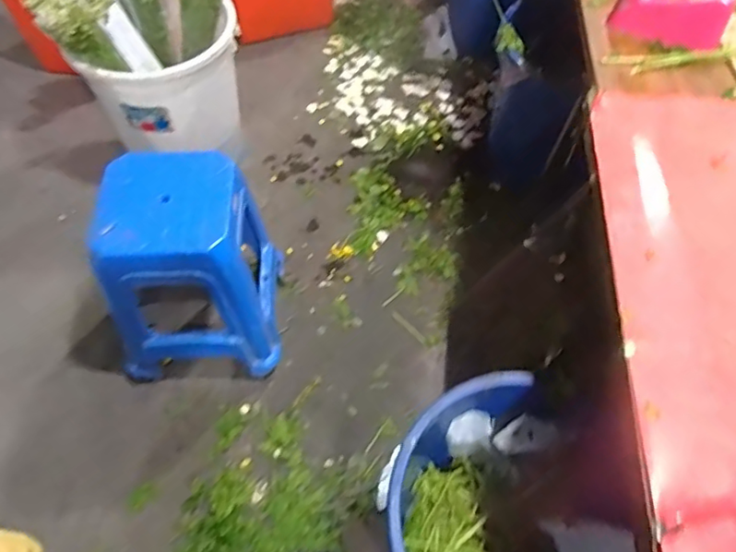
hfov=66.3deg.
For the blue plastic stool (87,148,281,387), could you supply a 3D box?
[{"bbox_3d":[-0.410,-0.007,1.334,0.340,0.469,0.315,1,58,-1],"label":"blue plastic stool"}]

